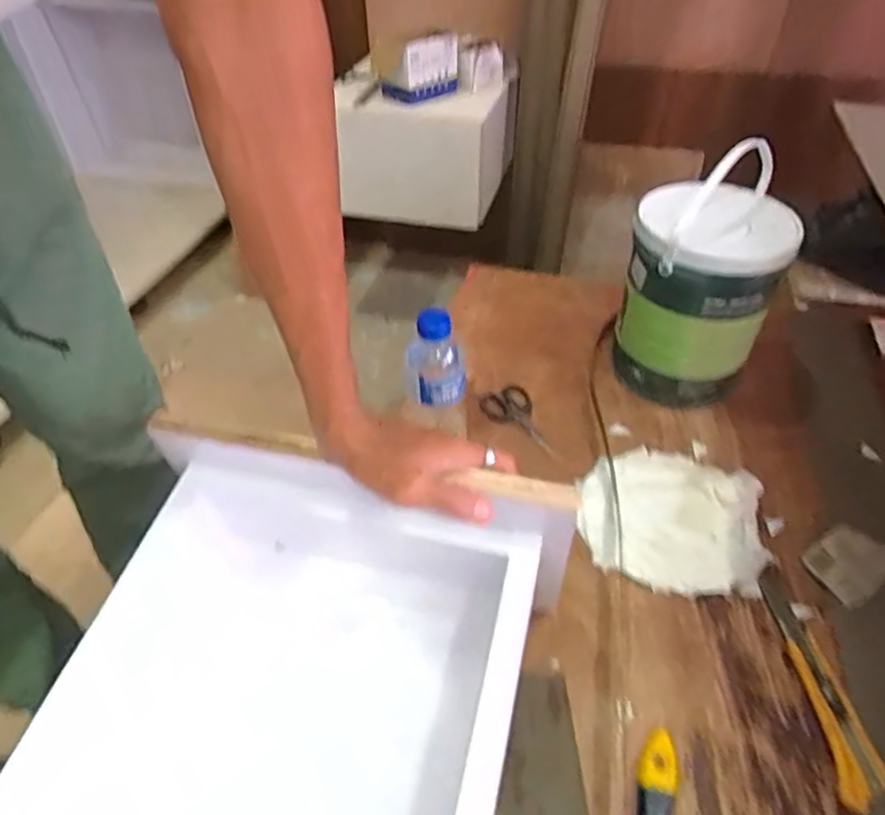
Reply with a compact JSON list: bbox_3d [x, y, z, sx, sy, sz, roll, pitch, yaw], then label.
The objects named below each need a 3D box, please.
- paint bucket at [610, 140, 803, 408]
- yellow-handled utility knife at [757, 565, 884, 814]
[{"bbox_3d":[0.310,-0.150,0.755,0.160,0.296,0.177,19,45,19],"label":"paint bucket"},{"bbox_3d":[0.326,0.229,0.542,0.039,0.015,0.211,1,42,0],"label":"yellow-handled utility knife"}]

